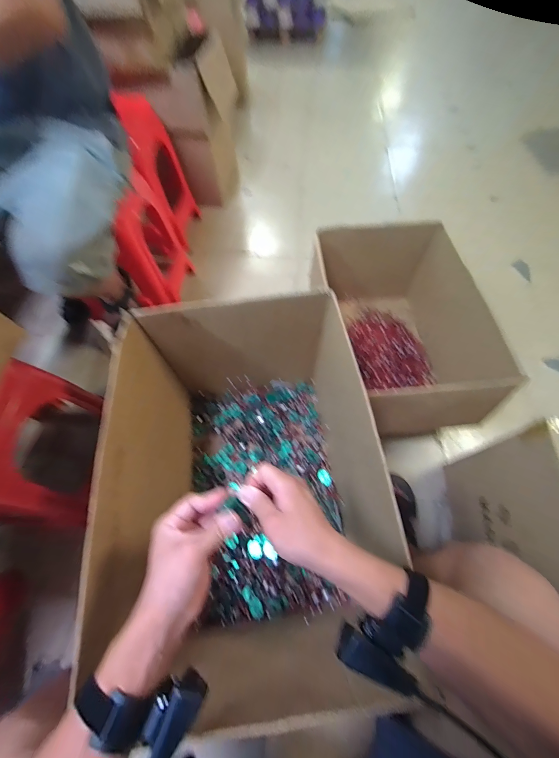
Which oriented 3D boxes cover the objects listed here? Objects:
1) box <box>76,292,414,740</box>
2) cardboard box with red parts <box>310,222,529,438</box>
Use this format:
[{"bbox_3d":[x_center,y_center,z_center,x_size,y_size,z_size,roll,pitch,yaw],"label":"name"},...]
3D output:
[{"bbox_3d":[-0.063,0.214,0.651,0.431,0.452,0.662,-7,63,-2],"label":"box"},{"bbox_3d":[0.351,-0.157,0.912,0.436,0.324,0.604,-2,63,1],"label":"cardboard box with red parts"}]

